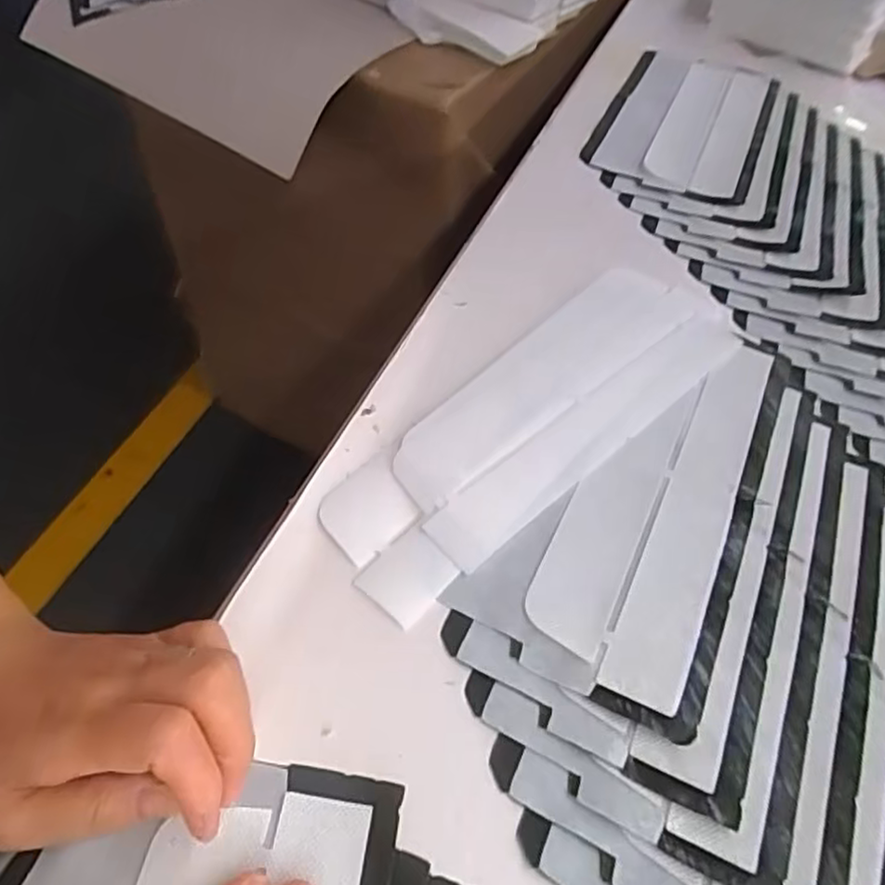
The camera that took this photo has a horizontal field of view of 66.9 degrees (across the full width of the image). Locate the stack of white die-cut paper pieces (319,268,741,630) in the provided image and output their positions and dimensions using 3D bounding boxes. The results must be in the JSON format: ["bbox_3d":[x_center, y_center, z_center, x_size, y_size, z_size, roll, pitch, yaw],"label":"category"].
[{"bbox_3d":[0.054,-0.019,0.348,0.086,0.006,0.263,40,61,23],"label":"stack of white die-cut paper pieces"}]

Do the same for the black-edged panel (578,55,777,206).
[{"bbox_3d":[0.192,-0.256,0.525,0.118,0.012,0.202,22,55,12],"label":"black-edged panel"}]

